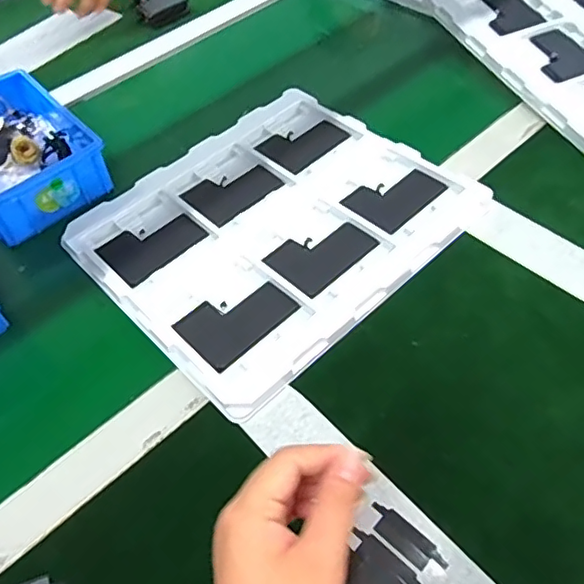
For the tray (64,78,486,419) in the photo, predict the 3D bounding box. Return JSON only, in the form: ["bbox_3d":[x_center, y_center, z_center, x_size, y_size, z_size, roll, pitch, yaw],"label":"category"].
[{"bbox_3d":[-0.019,-0.072,0.540,0.316,0.016,0.277,-38,59,-22],"label":"tray"}]

